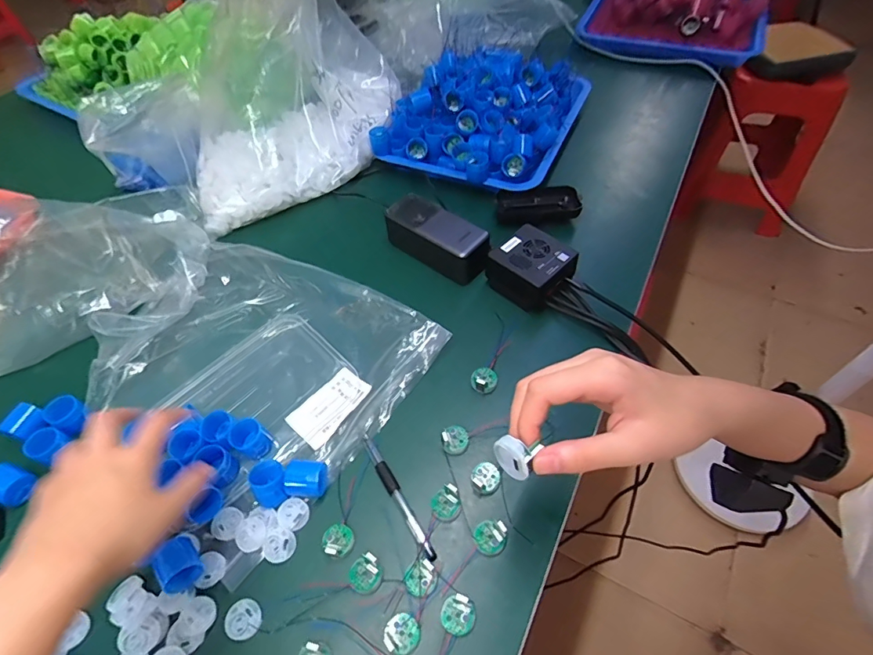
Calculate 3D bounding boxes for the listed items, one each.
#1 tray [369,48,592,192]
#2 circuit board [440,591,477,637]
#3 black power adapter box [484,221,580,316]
[{"bbox_3d":[0.088,-0.341,0.690,0.242,0.075,0.315,24,58,19],"label":"tray"},{"bbox_3d":[0.016,0.214,0.340,0.026,0.013,0.024,32,61,23],"label":"circuit board"},{"bbox_3d":[0.107,-0.066,0.526,0.075,0.050,0.081,-36,60,-22],"label":"black power adapter box"}]

